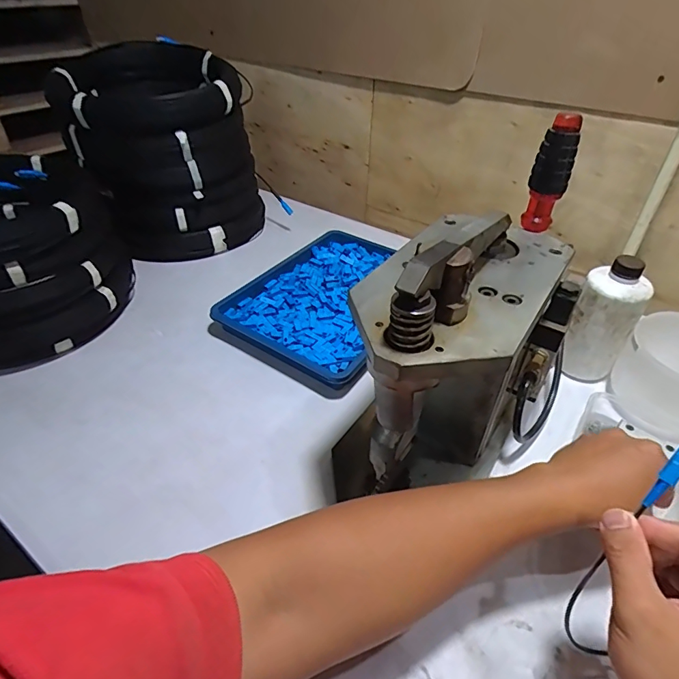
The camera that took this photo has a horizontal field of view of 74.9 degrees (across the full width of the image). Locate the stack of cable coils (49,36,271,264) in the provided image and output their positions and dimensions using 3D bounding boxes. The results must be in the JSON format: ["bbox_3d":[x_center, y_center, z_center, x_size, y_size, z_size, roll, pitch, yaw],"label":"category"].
[{"bbox_3d":[-0.308,-0.334,0.797,0.280,0.295,0.320,-23,46,-27],"label":"stack of cable coils"}]

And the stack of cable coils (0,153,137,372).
[{"bbox_3d":[-0.458,-0.113,0.621,0.277,0.208,0.283,-15,43,-19],"label":"stack of cable coils"}]

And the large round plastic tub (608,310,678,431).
[{"bbox_3d":[0.400,0.036,0.519,0.111,0.088,0.116,1,40,-1],"label":"large round plastic tub"}]

